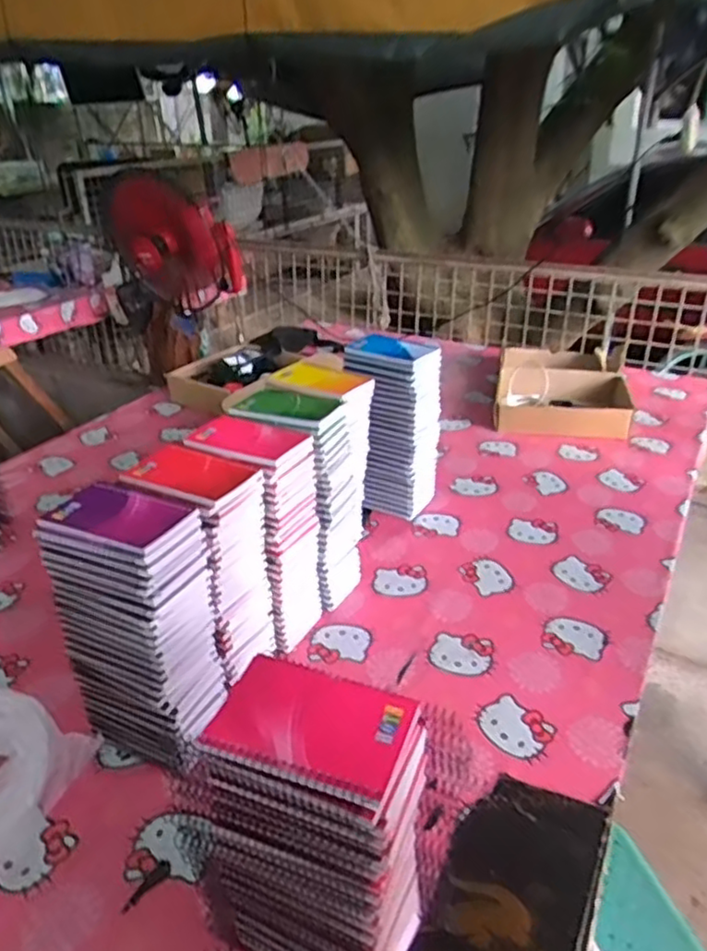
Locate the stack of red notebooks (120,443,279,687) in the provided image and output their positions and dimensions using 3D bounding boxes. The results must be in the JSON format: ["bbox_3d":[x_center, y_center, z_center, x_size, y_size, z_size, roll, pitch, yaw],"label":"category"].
[{"bbox_3d":[-0.172,0.103,0.780,0.126,0.252,0.105,14,32,25],"label":"stack of red notebooks"}]

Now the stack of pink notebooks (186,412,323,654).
[{"bbox_3d":[-0.116,0.078,0.863,0.130,0.291,0.108,15,32,29],"label":"stack of pink notebooks"}]

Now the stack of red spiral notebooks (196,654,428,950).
[{"bbox_3d":[-0.030,0.285,0.528,0.152,0.276,0.089,10,30,21],"label":"stack of red spiral notebooks"}]

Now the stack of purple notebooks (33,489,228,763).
[{"bbox_3d":[-0.228,0.155,0.717,0.138,0.260,0.095,10,30,18],"label":"stack of purple notebooks"}]

